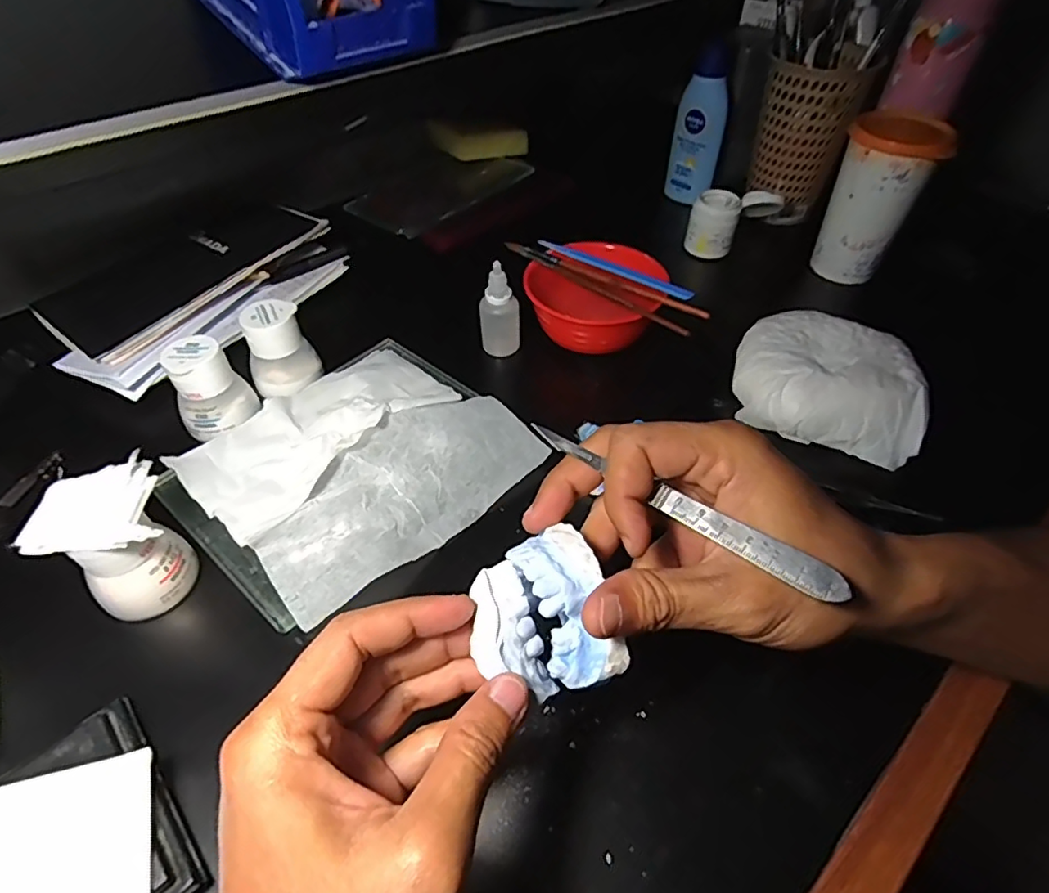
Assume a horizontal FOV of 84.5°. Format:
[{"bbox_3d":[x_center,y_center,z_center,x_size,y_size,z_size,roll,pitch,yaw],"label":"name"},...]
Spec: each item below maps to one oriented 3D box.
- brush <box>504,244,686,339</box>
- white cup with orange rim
[{"bbox_3d":[0.050,-0.123,0.437,0.172,0.005,0.009,37,57,27],"label":"brush"},{"bbox_3d":[0.303,-0.216,0.509,0.072,0.124,0.073,15,50,12],"label":"white cup with orange rim"}]

